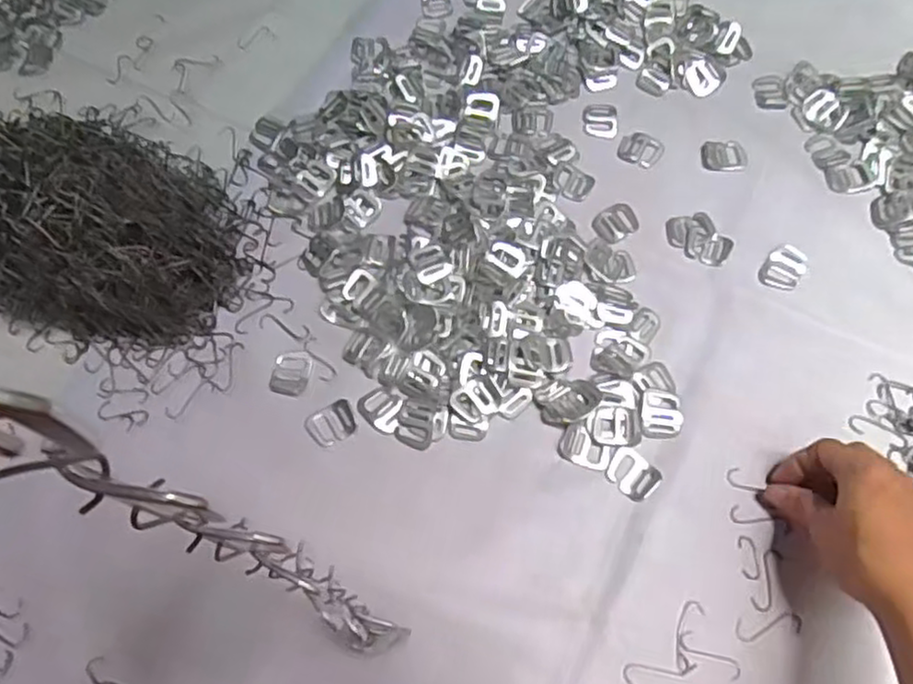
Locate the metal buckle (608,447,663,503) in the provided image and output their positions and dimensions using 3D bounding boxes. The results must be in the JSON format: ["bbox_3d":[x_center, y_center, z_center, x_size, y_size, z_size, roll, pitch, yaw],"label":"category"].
[{"bbox_3d":[0.113,0.085,0.463,0.033,0.004,0.025,41,73,19],"label":"metal buckle"}]

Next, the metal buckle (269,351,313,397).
[{"bbox_3d":[-0.115,0.021,0.500,0.026,0.004,0.033,8,66,6],"label":"metal buckle"}]

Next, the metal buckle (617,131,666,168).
[{"bbox_3d":[0.147,-0.153,0.571,0.032,0.004,0.032,28,70,15],"label":"metal buckle"}]

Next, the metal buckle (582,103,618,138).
[{"bbox_3d":[0.116,-0.180,0.583,0.028,0.004,0.034,5,66,5],"label":"metal buckle"}]

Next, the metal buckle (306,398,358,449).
[{"bbox_3d":[-0.083,0.054,0.482,0.032,0.004,0.026,-32,68,-11],"label":"metal buckle"}]

